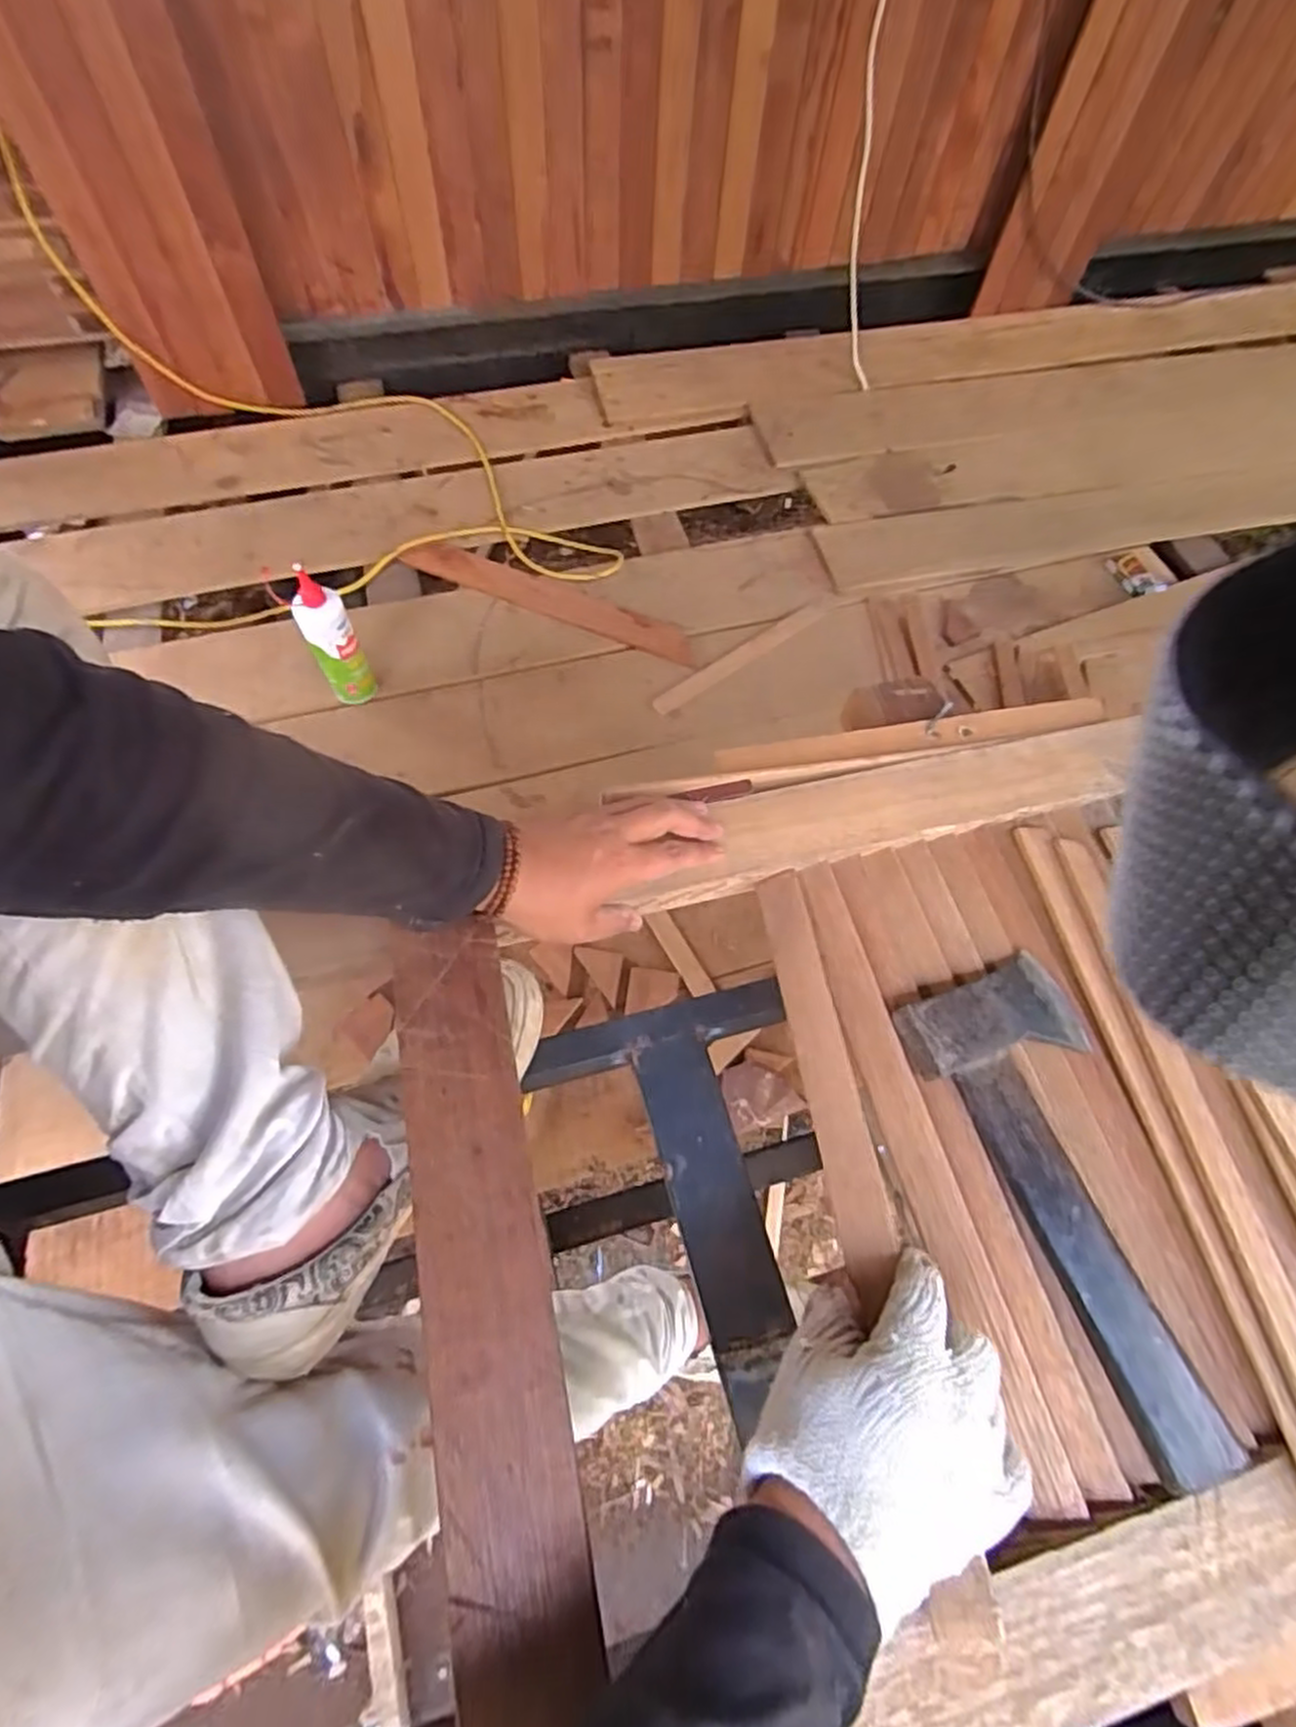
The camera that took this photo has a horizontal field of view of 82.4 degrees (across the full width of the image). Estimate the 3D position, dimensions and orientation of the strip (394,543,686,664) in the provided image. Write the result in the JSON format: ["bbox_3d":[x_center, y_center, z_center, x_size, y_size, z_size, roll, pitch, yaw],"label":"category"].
[{"bbox_3d":[-0.171,-0.462,1.281,0.521,0.015,0.077,22,65,8],"label":"strip"}]

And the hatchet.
[{"bbox_3d":[0.262,0.184,0.430,0.115,0.027,0.260,-21,67,-12],"label":"hatchet"}]

